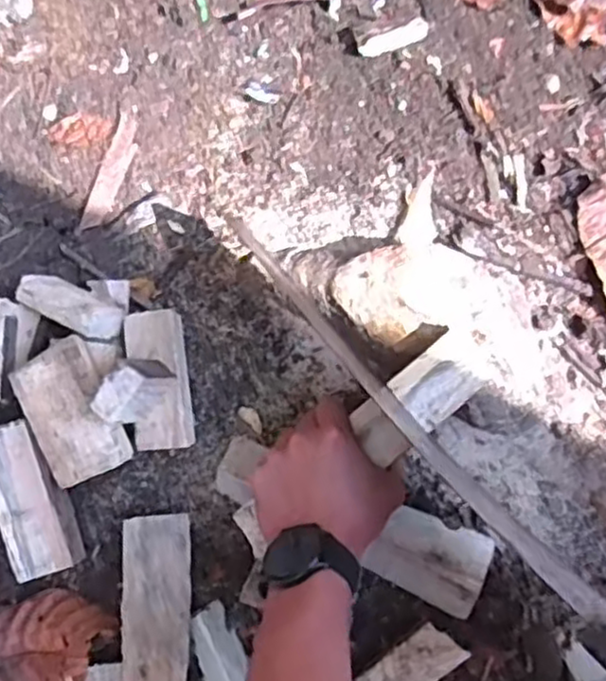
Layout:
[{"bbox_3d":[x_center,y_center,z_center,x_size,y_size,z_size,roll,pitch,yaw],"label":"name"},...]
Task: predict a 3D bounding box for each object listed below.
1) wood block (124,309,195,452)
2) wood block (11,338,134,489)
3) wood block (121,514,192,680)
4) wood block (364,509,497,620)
[{"bbox_3d":[-0.113,0.031,0.571,0.044,0.026,0.107,-8,76,-1],"label":"wood block"},{"bbox_3d":[-0.173,0.053,0.537,0.059,0.015,0.099,-25,90,2],"label":"wood block"},{"bbox_3d":[-0.106,0.216,0.532,0.049,0.029,0.168,-2,76,1],"label":"wood block"},{"bbox_3d":[0.094,0.162,0.538,0.079,0.025,0.059,21,77,6],"label":"wood block"}]

